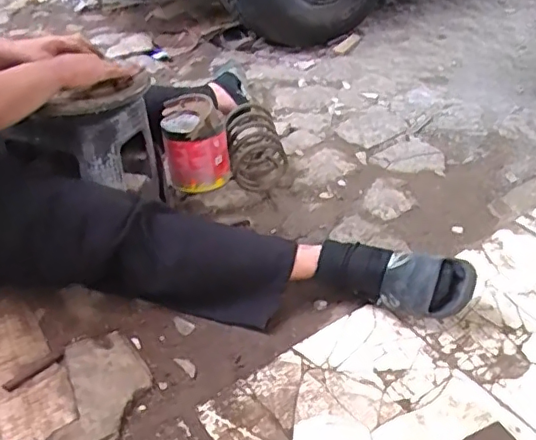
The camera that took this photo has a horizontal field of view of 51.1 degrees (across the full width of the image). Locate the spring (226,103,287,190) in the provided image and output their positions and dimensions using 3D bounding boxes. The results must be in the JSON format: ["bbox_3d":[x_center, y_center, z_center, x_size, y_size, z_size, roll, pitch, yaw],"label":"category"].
[{"bbox_3d":[-0.031,-0.191,1.482,0.142,0.130,0.267,-8,37,-3],"label":"spring"}]

